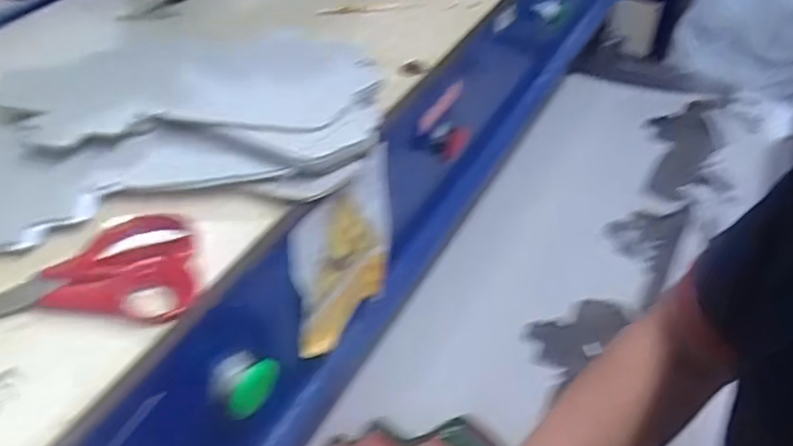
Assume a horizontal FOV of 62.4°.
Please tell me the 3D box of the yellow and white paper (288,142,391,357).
[{"bbox_3d":[-0.042,0.027,0.557,0.008,0.171,0.134,24,49,20],"label":"yellow and white paper"}]

